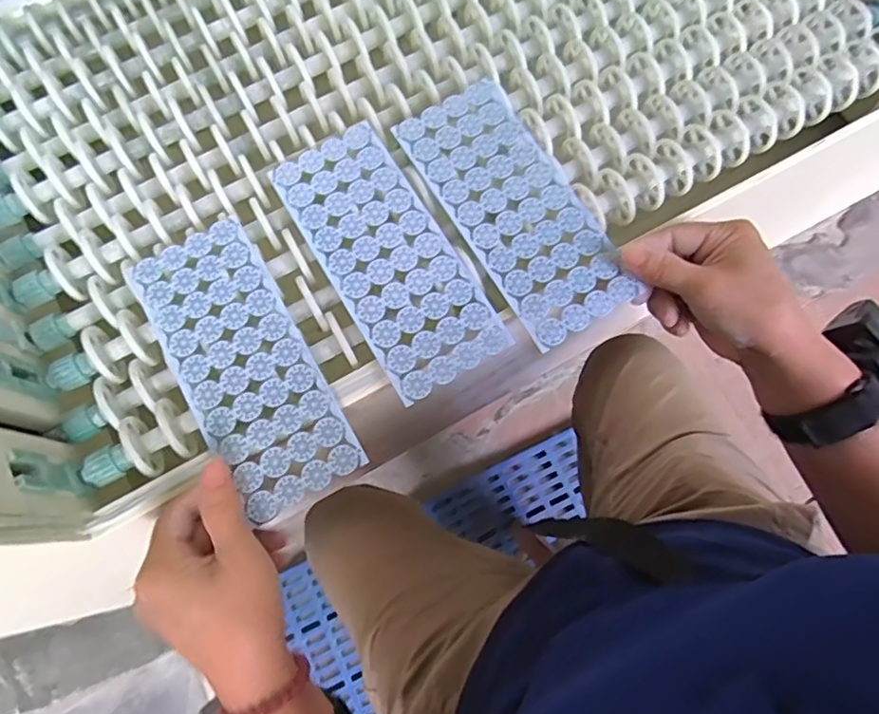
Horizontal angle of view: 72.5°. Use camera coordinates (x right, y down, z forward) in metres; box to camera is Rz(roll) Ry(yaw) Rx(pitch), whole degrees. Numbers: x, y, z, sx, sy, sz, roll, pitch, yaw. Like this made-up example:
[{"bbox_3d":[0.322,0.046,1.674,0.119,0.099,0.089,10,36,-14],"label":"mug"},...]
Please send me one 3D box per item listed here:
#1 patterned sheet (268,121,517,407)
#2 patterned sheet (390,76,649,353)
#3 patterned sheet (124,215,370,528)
[{"bbox_3d":[-0.035,-0.067,0.390,0.079,0.005,0.187,-30,74,-8],"label":"patterned sheet"},{"bbox_3d":[0.049,-0.100,0.398,0.079,0.005,0.187,-29,76,-7],"label":"patterned sheet"},{"bbox_3d":[-0.122,0.002,0.373,0.079,0.004,0.188,-31,76,-8],"label":"patterned sheet"}]

